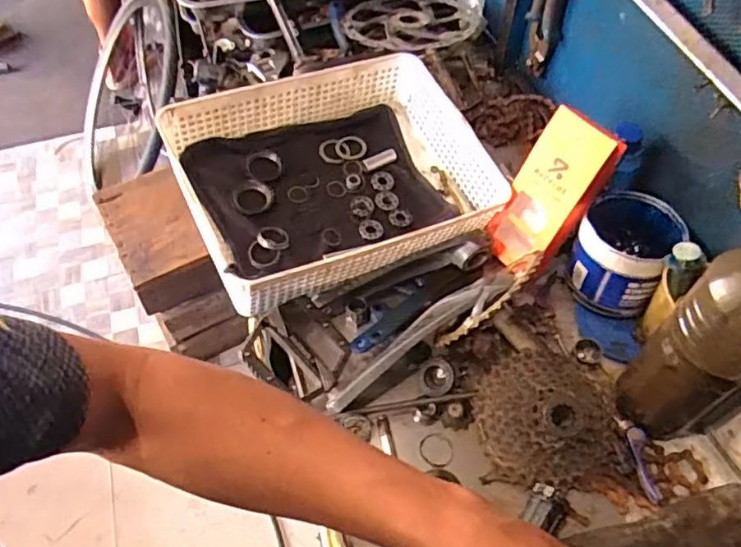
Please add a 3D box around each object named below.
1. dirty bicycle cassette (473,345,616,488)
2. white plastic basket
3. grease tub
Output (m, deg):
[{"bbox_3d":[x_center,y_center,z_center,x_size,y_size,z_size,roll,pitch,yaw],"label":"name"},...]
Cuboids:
[{"bbox_3d":[0.170,0.133,0.565,0.127,0.057,0.116,-4,55,-2],"label":"dirty bicycle cassette"},{"bbox_3d":[-0.033,-0.110,0.687,0.332,0.109,0.251,-22,58,-14],"label":"white plastic basket"},{"bbox_3d":[0.272,-0.023,0.648,0.096,0.091,0.114,29,61,19],"label":"grease tub"}]

